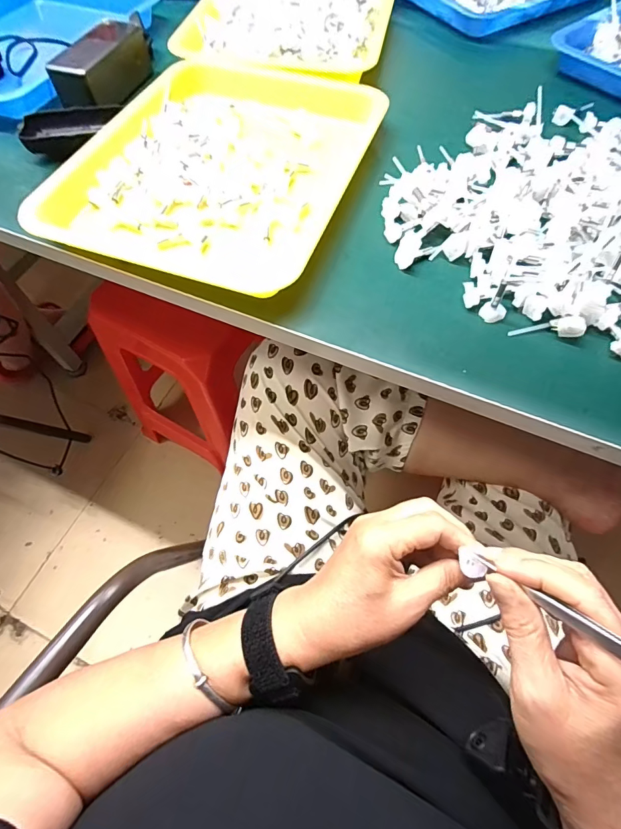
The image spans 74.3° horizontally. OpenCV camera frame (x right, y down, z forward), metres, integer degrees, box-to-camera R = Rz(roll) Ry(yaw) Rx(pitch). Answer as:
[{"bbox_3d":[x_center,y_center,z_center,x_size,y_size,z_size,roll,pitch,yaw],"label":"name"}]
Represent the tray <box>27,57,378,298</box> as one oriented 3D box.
[{"bbox_3d":[-0.084,-0.259,0.415,0.247,0.024,0.304,20,64,10],"label":"tray"}]

